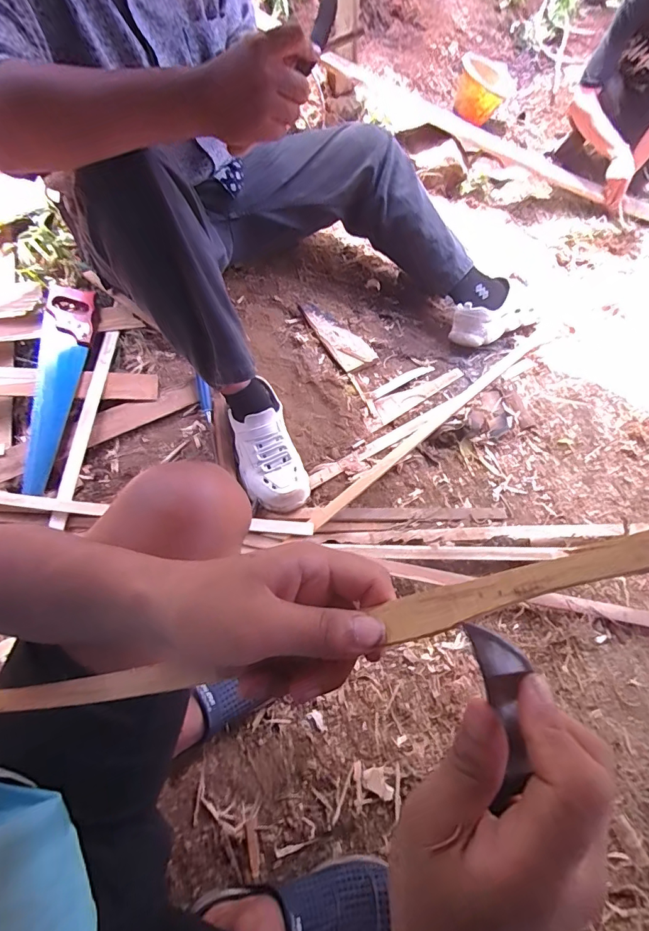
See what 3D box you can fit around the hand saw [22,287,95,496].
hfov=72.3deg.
[{"bbox_3d":[-0.506,-0.155,0.842,0.087,0.020,0.425,1,70,-12],"label":"hand saw"}]

